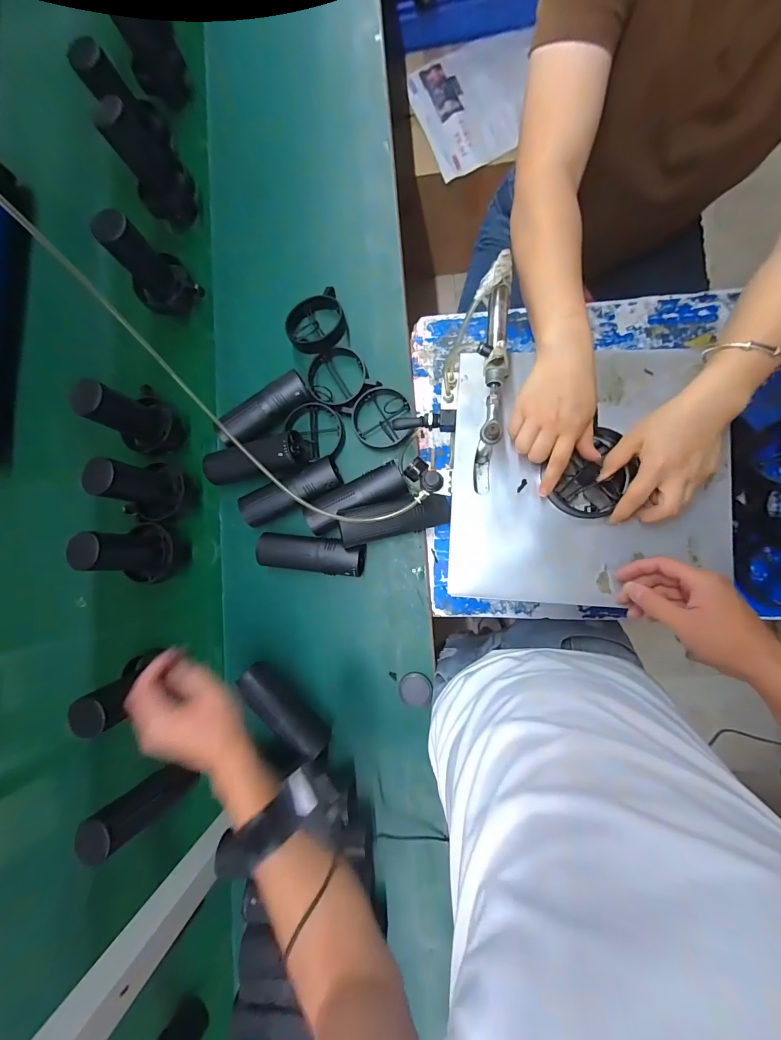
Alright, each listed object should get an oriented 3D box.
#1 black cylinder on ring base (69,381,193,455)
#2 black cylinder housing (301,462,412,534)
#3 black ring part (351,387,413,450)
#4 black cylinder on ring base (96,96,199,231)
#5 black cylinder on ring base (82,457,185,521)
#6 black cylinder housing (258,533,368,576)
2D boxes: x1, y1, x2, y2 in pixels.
[{"bbox_3d":[-0.411,-0.163,0.590,0.087,0.149,0.097,29,90,9],"label":"black cylinder on ring base"},{"bbox_3d":[-0.053,-0.031,0.580,0.160,0.046,0.055,-27,83,5],"label":"black cylinder housing"},{"bbox_3d":[-0.013,-0.166,0.603,0.094,0.013,0.099,-1,86,8],"label":"black ring part"},{"bbox_3d":[-0.423,-0.621,0.652,0.095,0.174,0.111,-36,82,4],"label":"black cylinder on ring base"},{"bbox_3d":[-0.392,-0.049,0.564,0.099,0.140,0.089,12,87,8],"label":"black cylinder on ring base"},{"bbox_3d":[-0.123,0.053,0.579,0.158,0.045,0.054,5,86,8],"label":"black cylinder housing"}]

